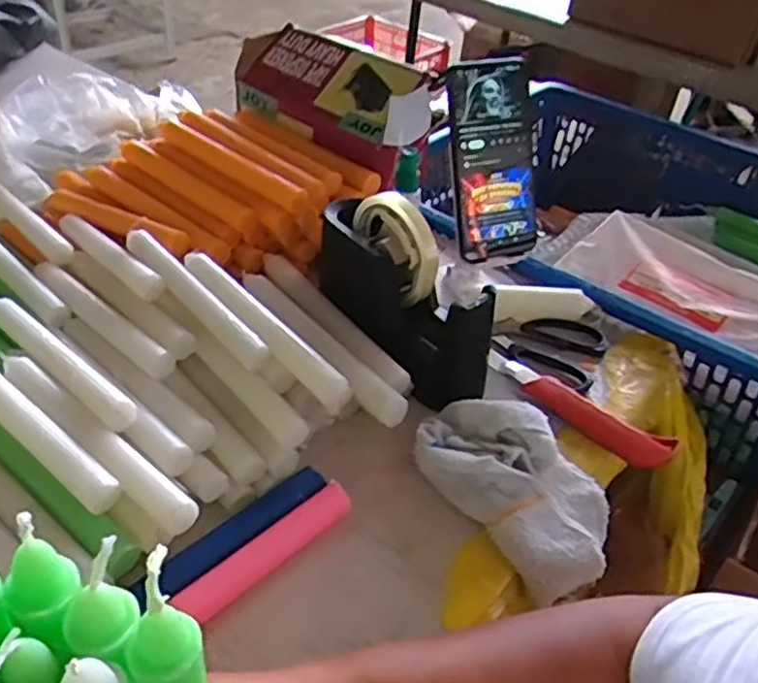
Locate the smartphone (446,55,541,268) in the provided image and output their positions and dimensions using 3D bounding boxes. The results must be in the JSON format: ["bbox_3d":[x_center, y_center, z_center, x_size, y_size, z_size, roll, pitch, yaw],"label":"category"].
[{"bbox_3d":[0.099,-0.153,0.601,0.071,0.162,0.019,-12,19,-12],"label":"smartphone"}]

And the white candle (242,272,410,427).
[{"bbox_3d":[-0.049,-0.001,0.555,0.021,0.017,0.207,-25,49,-30],"label":"white candle"}]

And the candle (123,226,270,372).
[{"bbox_3d":[-0.147,-0.036,0.550,0.024,0.018,0.196,-26,49,-31],"label":"candle"}]

